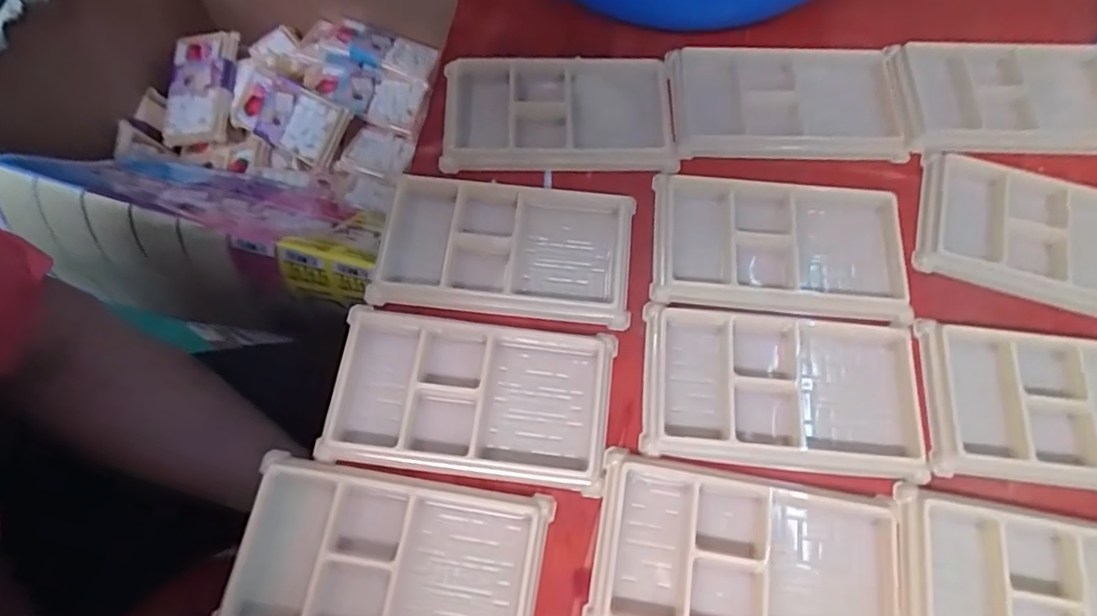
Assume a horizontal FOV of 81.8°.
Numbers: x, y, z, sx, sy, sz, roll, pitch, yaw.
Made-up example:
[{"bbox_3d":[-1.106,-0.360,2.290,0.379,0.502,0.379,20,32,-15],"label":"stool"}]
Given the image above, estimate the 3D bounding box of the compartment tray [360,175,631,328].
[{"bbox_3d":[-0.023,-0.033,0.347,0.134,0.011,0.077,7,67,2],"label":"compartment tray"}]

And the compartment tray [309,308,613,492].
[{"bbox_3d":[-0.039,0.044,0.317,0.136,0.014,0.078,7,67,2],"label":"compartment tray"}]

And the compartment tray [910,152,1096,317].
[{"bbox_3d":[0.276,-0.040,0.351,0.130,0.011,0.076,17,68,7],"label":"compartment tray"}]

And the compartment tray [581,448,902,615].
[{"bbox_3d":[0.090,0.116,0.286,0.136,0.014,0.078,10,67,4],"label":"compartment tray"}]

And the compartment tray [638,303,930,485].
[{"bbox_3d":[0.118,0.041,0.321,0.138,0.015,0.079,6,67,2],"label":"compartment tray"}]

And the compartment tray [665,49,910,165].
[{"bbox_3d":[0.141,-0.125,0.382,0.130,0.015,0.074,1,67,0],"label":"compartment tray"}]

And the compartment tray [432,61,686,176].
[{"bbox_3d":[0.006,-0.118,0.380,0.135,0.012,0.075,0,67,0],"label":"compartment tray"}]

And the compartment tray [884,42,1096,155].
[{"bbox_3d":[0.281,-0.132,0.391,0.143,0.015,0.081,-1,67,-1],"label":"compartment tray"}]

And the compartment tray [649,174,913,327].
[{"bbox_3d":[0.130,-0.034,0.349,0.140,0.011,0.077,5,67,2],"label":"compartment tray"}]

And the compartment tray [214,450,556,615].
[{"bbox_3d":[-0.072,0.116,0.283,0.134,0.011,0.078,8,67,3],"label":"compartment tray"}]

